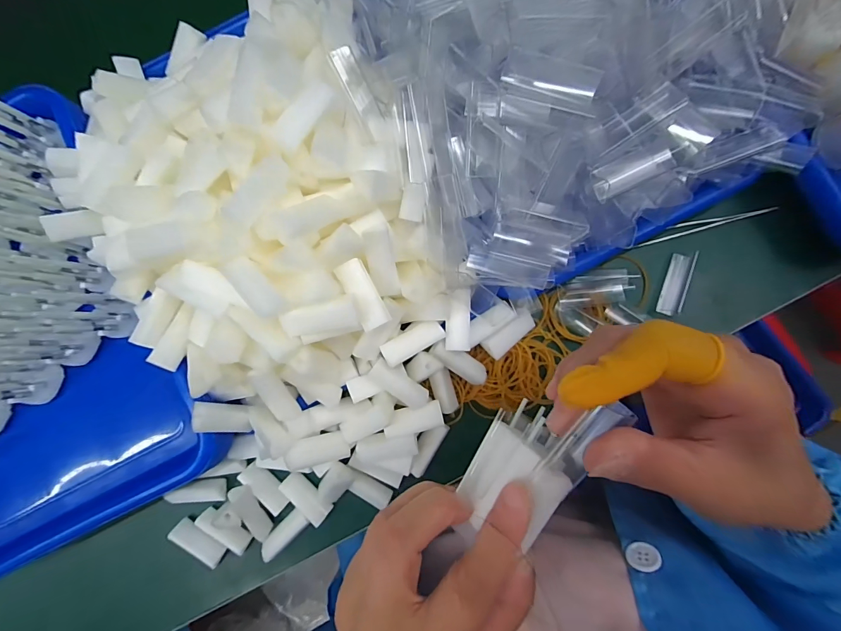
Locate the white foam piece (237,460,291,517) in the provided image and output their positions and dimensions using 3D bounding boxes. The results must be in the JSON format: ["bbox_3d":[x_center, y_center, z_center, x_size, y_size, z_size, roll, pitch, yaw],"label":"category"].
[{"bbox_3d":[-0.128,0.142,0.305,0.045,0.008,0.017,44,89,6],"label":"white foam piece"}]

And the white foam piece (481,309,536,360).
[{"bbox_3d":[0.072,0.015,0.298,0.046,0.013,0.018,-40,84,-1],"label":"white foam piece"}]

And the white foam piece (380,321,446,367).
[{"bbox_3d":[-0.006,0.019,0.269,0.046,0.012,0.018,-29,83,-17],"label":"white foam piece"}]

